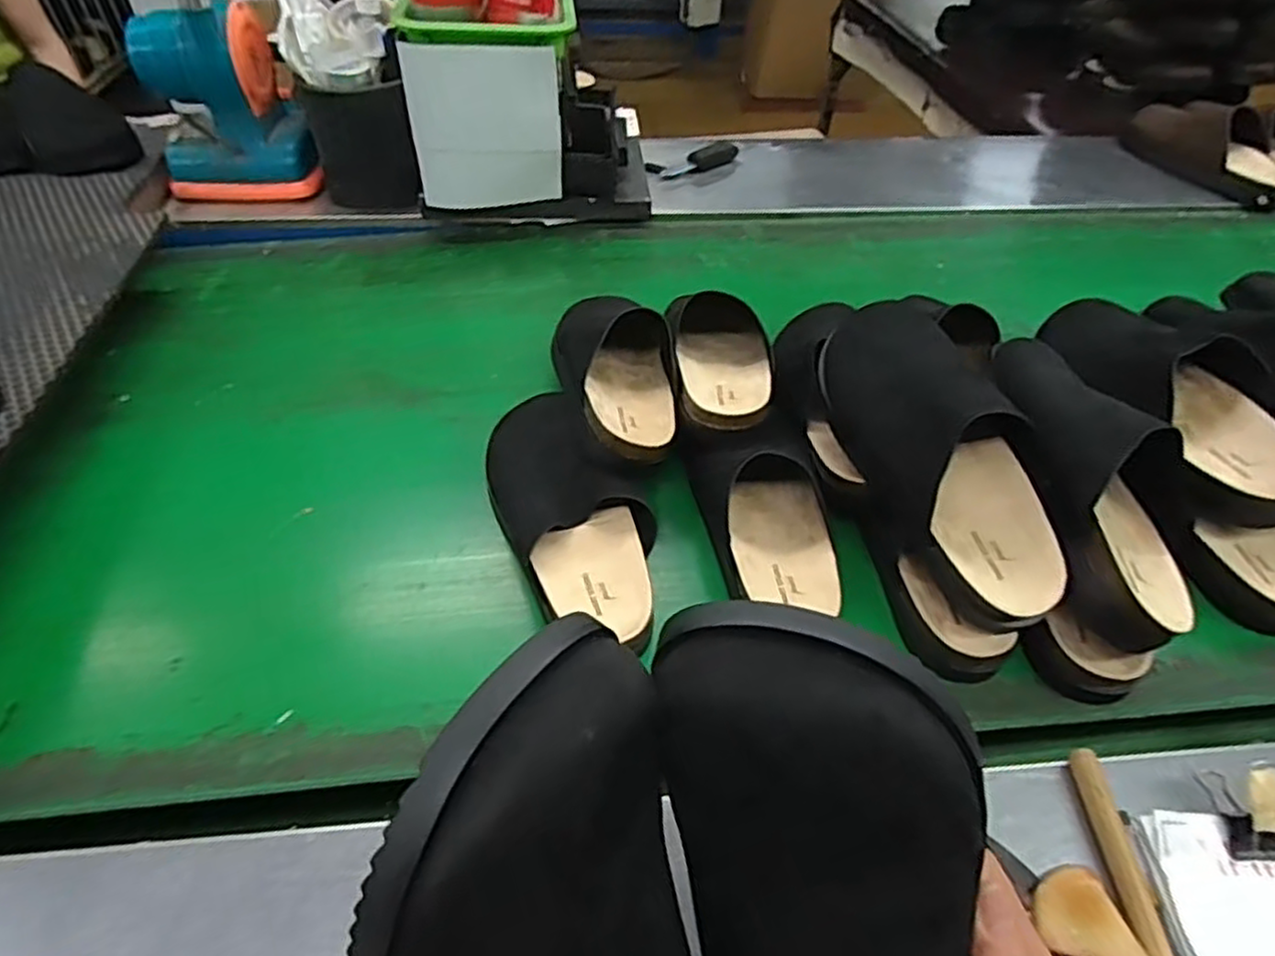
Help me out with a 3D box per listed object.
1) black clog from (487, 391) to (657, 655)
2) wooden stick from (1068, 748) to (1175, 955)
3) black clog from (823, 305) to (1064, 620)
[{"bbox_3d":[-0.052,0.034,0.593,0.110,0.071,0.253,-18,51,-18],"label":"black clog"},{"bbox_3d":[0.289,0.237,0.417,0.017,0.013,0.159,2,48,0],"label":"wooden stick"},{"bbox_3d":[0.236,-0.025,0.553,0.098,0.099,0.276,-15,68,-15],"label":"black clog"}]

